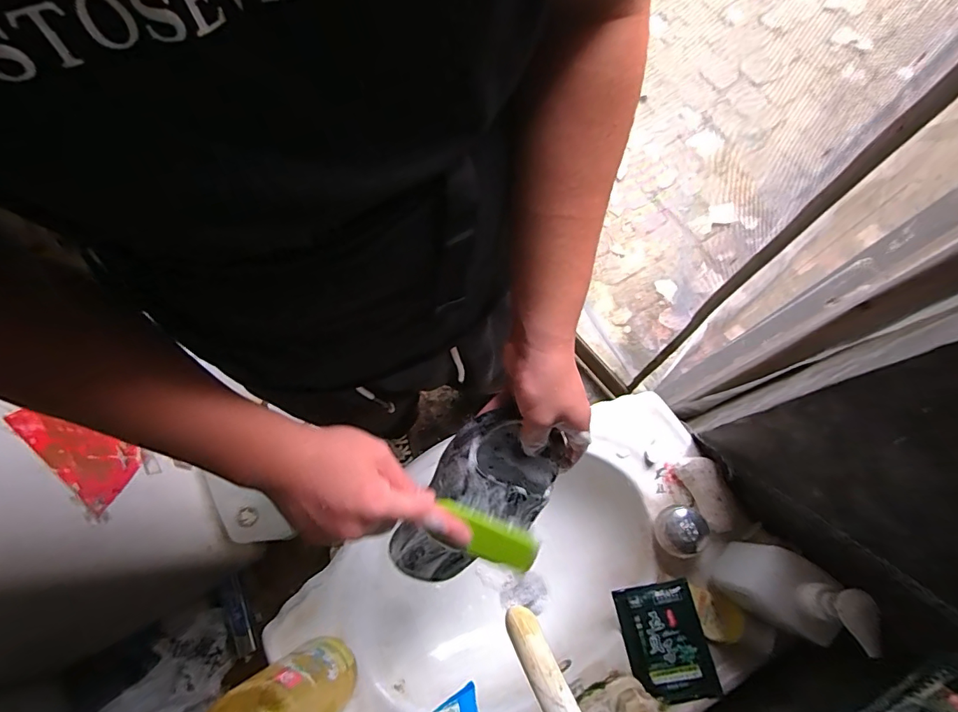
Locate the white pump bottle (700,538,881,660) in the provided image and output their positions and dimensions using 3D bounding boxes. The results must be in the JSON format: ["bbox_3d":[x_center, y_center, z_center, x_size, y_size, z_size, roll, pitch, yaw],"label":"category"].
[{"bbox_3d":[0.306,0.233,0.470,0.085,0.179,0.068,26,76,9],"label":"white pump bottle"}]

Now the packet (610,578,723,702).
[{"bbox_3d":[0.215,0.331,0.545,0.089,0.009,0.117,-14,71,6],"label":"packet"}]

